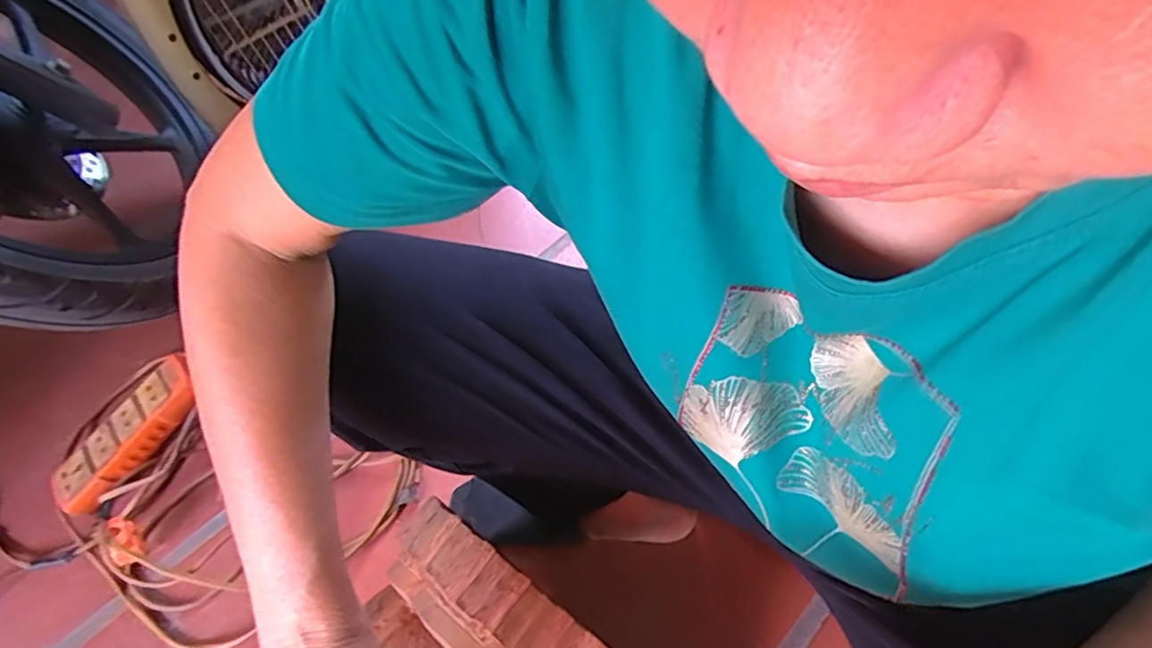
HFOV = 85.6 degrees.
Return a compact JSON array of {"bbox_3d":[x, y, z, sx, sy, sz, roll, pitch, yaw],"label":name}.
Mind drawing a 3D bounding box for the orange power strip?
[{"bbox_3d":[-0.491,0.124,0.682,0.060,0.034,0.193,40,86,26],"label":"orange power strip"}]

